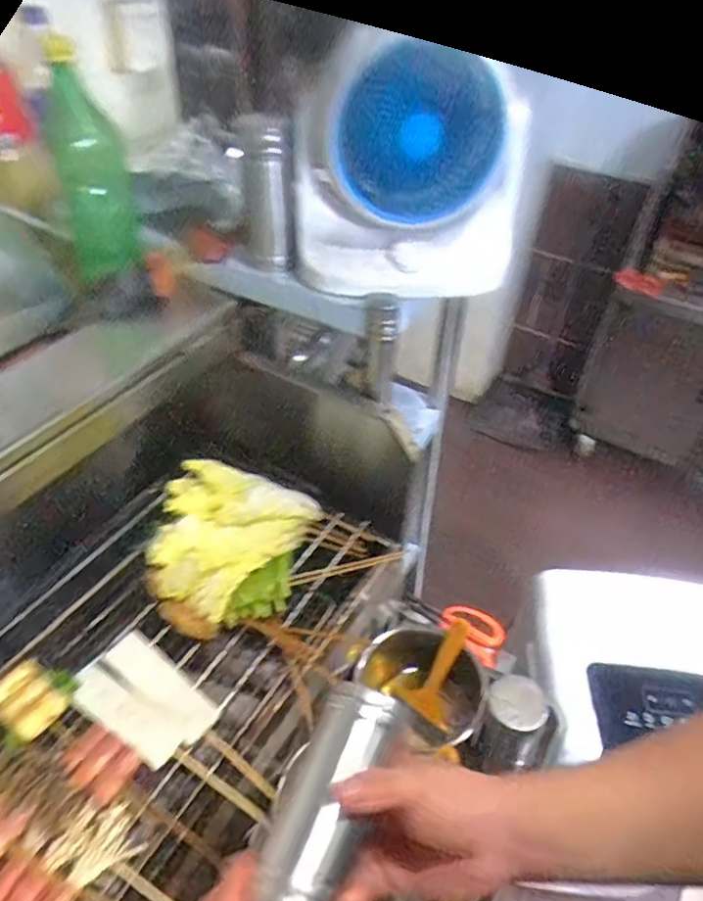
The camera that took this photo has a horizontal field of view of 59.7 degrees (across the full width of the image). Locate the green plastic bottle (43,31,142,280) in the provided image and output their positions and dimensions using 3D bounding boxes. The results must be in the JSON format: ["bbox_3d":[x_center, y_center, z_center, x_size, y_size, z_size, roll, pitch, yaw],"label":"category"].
[{"bbox_3d":[-0.287,-0.317,0.675,0.068,0.219,0.063,-10,45,-14],"label":"green plastic bottle"}]

